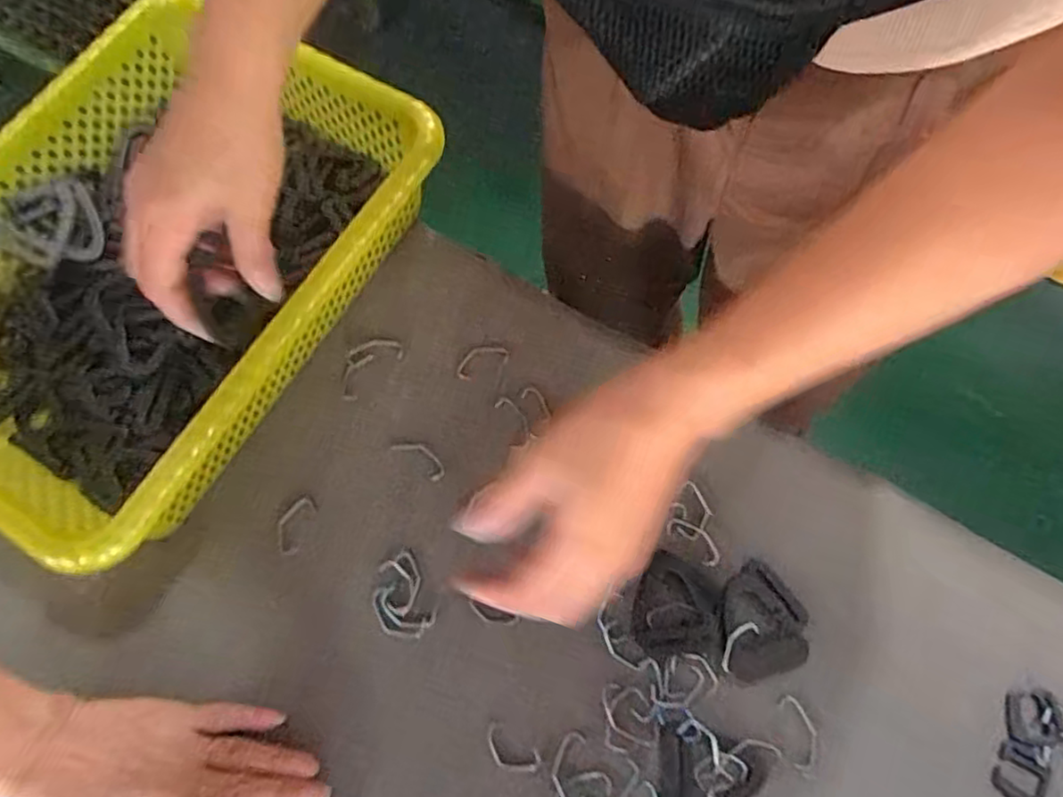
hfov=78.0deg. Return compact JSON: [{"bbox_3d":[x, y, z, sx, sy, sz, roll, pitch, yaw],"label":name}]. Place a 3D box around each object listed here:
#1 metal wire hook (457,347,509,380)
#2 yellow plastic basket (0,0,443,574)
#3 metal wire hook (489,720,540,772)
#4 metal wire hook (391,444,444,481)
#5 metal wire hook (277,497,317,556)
[{"bbox_3d":[-0.037,-0.028,0.476,0.040,0.004,0.020,-24,72,-8],"label":"metal wire hook"},{"bbox_3d":[-0.256,-0.081,0.450,0.248,0.099,0.374,30,73,11],"label":"yellow plastic basket"},{"bbox_3d":[-0.013,0.212,0.393,0.036,0.004,0.018,30,73,11],"label":"metal wire hook"},{"bbox_3d":[-0.077,0.040,0.453,0.042,0.004,0.016,34,74,12],"label":"metal wire hook"},{"bbox_3d":[-0.159,0.084,0.436,0.020,0.004,0.039,18,71,7],"label":"metal wire hook"}]

